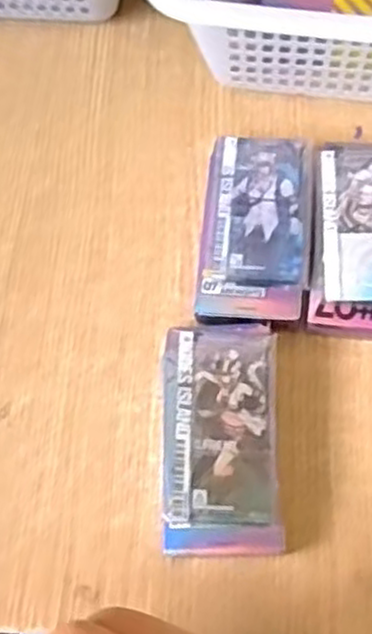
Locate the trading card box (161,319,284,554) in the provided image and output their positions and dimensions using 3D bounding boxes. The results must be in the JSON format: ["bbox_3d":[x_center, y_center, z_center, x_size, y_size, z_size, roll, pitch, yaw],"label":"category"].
[{"bbox_3d":[0.019,0.063,0.394,0.062,0.037,0.121,-2,67,2],"label":"trading card box"}]

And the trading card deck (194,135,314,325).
[{"bbox_3d":[0.043,-0.052,0.444,0.062,0.036,0.117,6,67,5],"label":"trading card deck"}]

